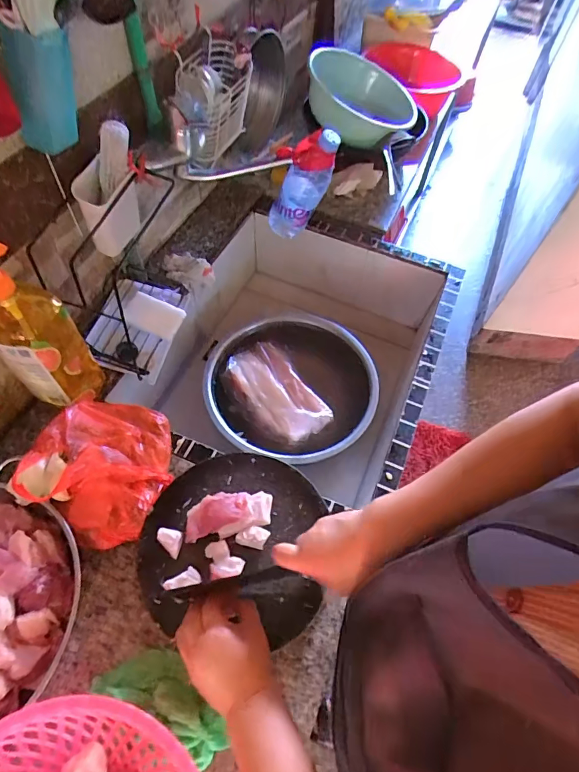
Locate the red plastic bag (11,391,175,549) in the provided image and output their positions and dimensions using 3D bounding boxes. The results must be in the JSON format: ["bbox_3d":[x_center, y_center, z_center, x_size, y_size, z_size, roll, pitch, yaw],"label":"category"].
[{"bbox_3d":[-0.266,0.099,0.601,0.176,0.099,0.203,18,58,7],"label":"red plastic bag"}]

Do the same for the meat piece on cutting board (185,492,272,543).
[{"bbox_3d":[-0.082,0.170,0.571,0.116,0.024,0.054,-10,60,-11],"label":"meat piece on cutting board"}]

